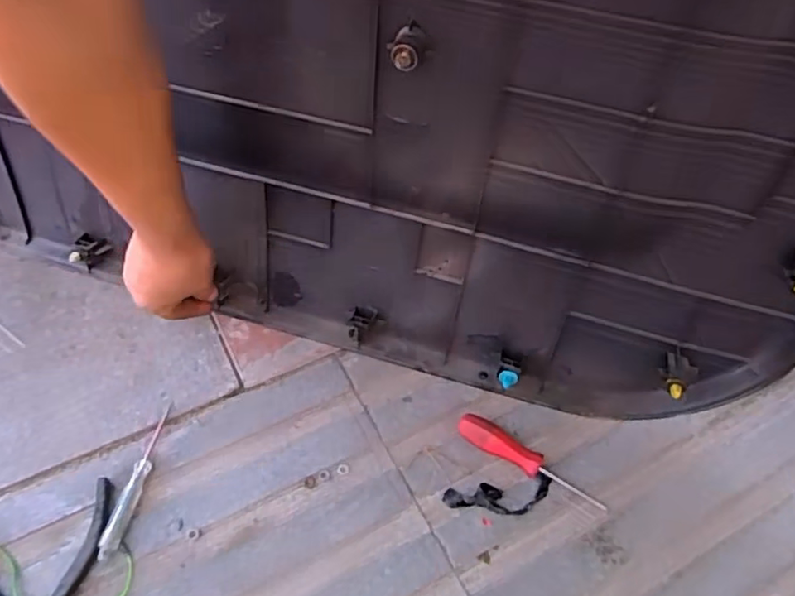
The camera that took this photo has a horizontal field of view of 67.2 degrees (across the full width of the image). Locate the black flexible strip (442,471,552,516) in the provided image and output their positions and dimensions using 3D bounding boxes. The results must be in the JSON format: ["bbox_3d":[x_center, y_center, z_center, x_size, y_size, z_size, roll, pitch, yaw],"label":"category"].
[{"bbox_3d":[0.092,0.177,0.530,0.097,0.015,0.033,-7,53,-8],"label":"black flexible strip"}]

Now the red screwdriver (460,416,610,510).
[{"bbox_3d":[0.121,0.148,0.545,0.142,0.029,0.026,24,55,15],"label":"red screwdriver"}]

